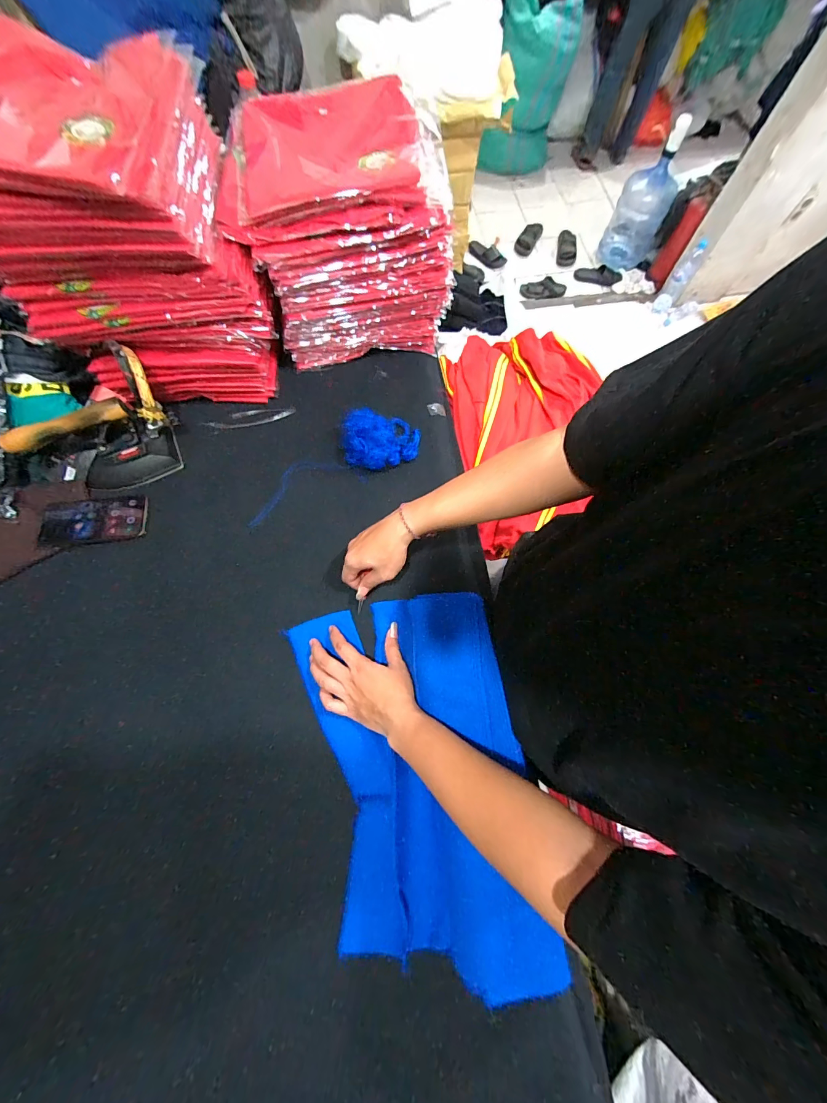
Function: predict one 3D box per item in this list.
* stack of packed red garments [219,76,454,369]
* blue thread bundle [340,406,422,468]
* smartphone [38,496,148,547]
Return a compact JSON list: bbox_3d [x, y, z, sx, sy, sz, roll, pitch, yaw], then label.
[{"bbox_3d":[-0.126,-0.541,0.641,0.317,0.246,0.274,-14,72,-5],"label":"stack of packed red garments"},{"bbox_3d":[-0.053,-0.186,0.623,0.124,0.056,0.083,7,72,2],"label":"blue thread bundle"},{"bbox_3d":[-0.536,-0.053,0.618,0.164,0.011,0.076,-4,80,-5],"label":"smartphone"}]

